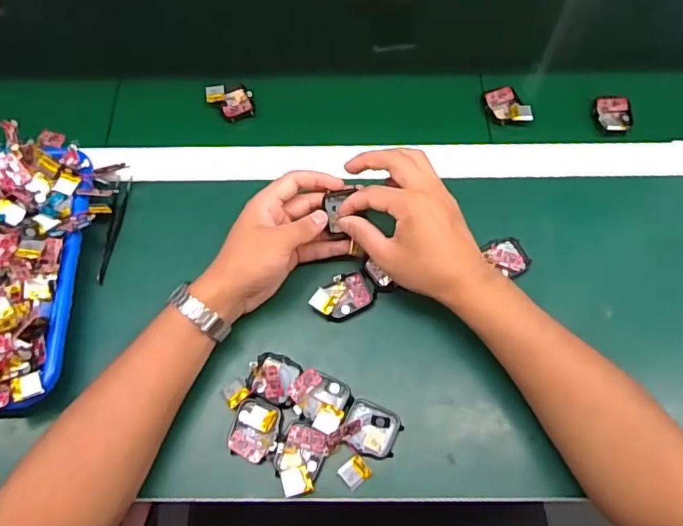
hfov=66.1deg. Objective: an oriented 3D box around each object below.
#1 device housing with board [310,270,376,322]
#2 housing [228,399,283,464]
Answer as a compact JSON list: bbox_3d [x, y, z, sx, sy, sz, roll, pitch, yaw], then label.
[{"bbox_3d":[0.001,0.030,0.474,0.055,0.014,0.037,-28,68,-12],"label":"device housing with board"},{"bbox_3d":[-0.071,0.137,0.431,0.040,0.009,0.049,7,66,3],"label":"housing"}]

